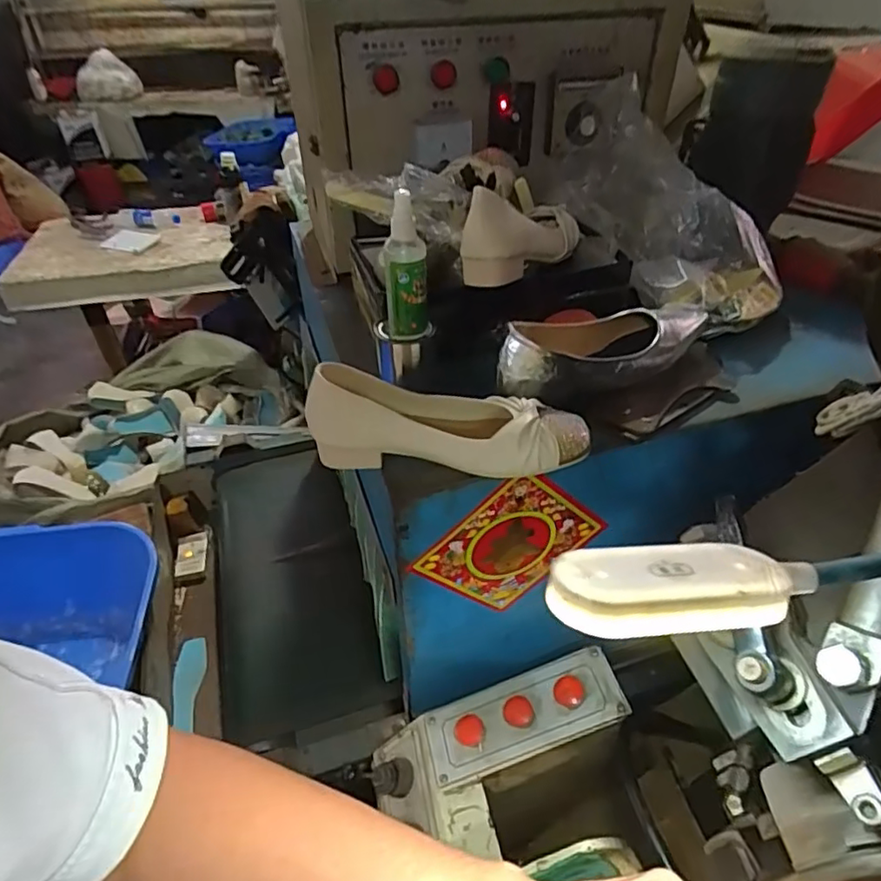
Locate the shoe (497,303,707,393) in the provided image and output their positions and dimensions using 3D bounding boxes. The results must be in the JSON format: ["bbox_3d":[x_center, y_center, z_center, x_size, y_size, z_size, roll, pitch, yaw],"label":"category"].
[{"bbox_3d":[0.169,-0.098,0.602,0.242,0.059,0.083,-10,41,-11],"label":"shoe"}]

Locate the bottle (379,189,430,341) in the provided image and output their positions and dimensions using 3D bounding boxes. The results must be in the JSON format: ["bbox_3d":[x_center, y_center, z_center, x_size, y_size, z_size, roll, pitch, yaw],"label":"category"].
[{"bbox_3d":[-0.033,-0.155,0.547,0.041,0.126,0.034,-3,40,-3],"label":"bottle"}]

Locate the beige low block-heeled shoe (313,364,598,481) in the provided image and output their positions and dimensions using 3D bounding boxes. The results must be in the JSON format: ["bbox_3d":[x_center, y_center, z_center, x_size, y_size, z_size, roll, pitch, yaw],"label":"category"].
[{"bbox_3d":[0.007,-0.020,0.526,0.242,0.076,0.076,5,40,7],"label":"beige low block-heeled shoe"}]

